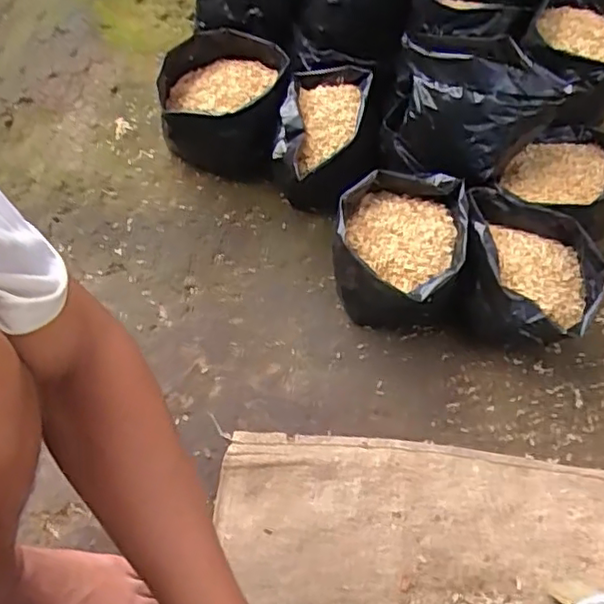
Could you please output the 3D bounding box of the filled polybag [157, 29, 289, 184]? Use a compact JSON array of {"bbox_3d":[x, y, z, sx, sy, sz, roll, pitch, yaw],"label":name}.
[{"bbox_3d":[-0.107,-0.267,0.887,0.165,0.137,0.192,3,57,2],"label":"filled polybag"}]

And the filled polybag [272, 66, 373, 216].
[{"bbox_3d":[0.026,-0.210,0.862,0.118,0.123,0.200,6,57,4],"label":"filled polybag"}]

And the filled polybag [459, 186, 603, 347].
[{"bbox_3d":[0.249,-0.017,0.735,0.162,0.137,0.132,18,55,10],"label":"filled polybag"}]

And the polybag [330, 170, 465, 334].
[{"bbox_3d":[0.108,-0.045,0.750,0.139,0.147,0.154,8,52,4],"label":"polybag"}]

